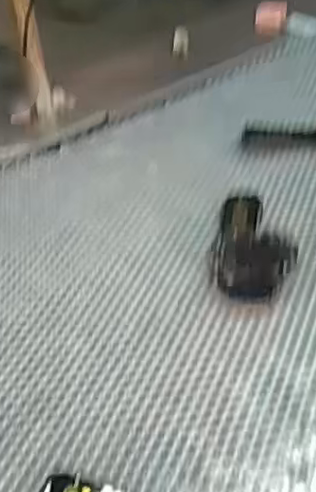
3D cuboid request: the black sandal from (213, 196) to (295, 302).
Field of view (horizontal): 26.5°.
[{"bbox_3d":[0.127,-0.024,0.934,0.104,0.069,0.231,-2,39,1],"label":"black sandal"}]

